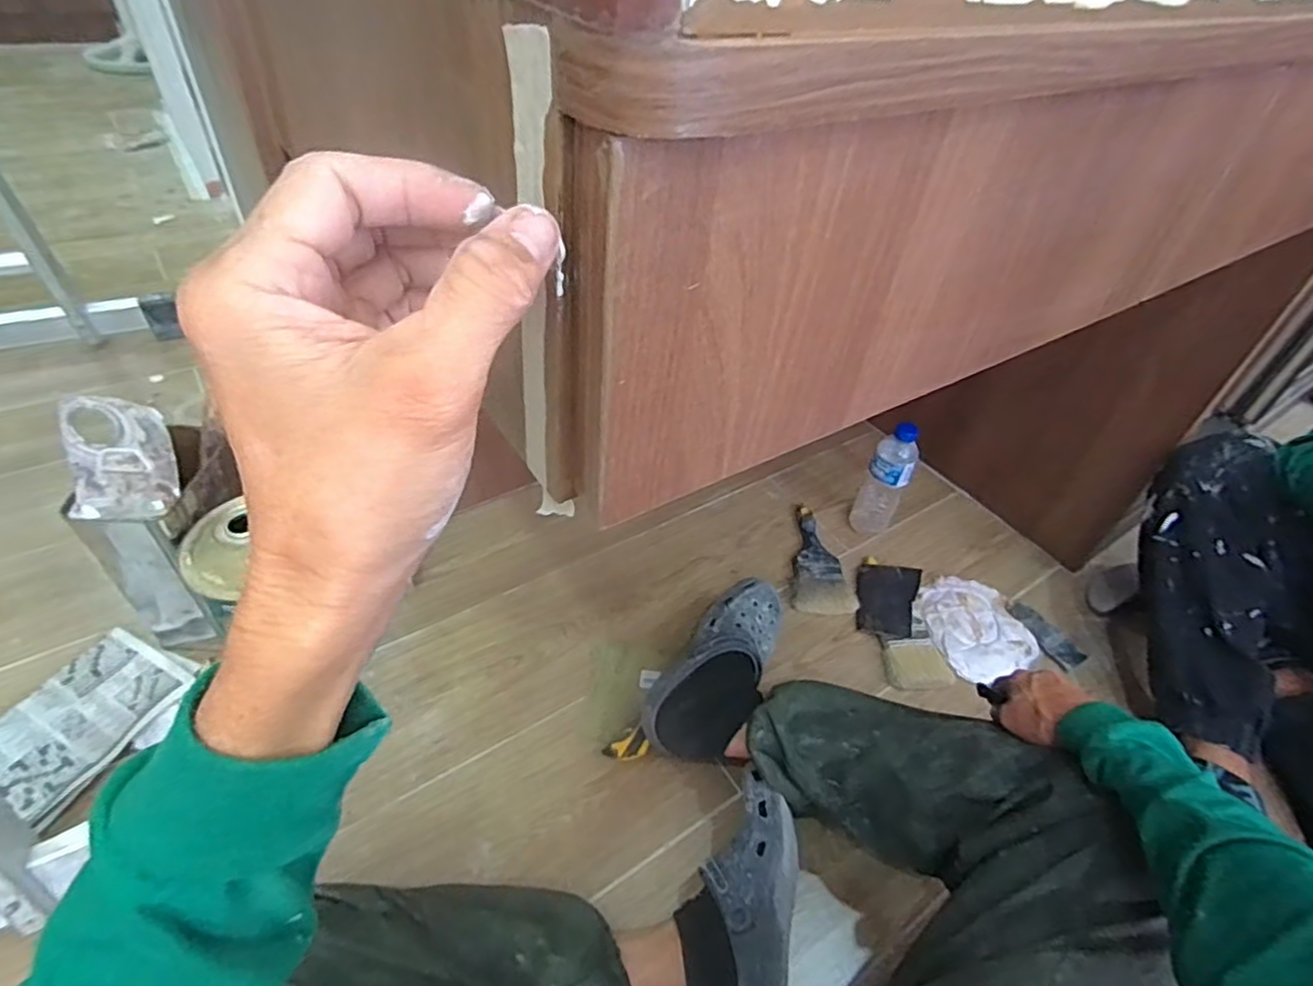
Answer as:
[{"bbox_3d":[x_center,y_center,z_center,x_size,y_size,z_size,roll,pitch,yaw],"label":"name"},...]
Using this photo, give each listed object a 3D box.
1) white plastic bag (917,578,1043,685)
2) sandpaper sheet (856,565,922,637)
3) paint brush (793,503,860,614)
[{"bbox_3d":[0.476,0.203,0.989,0.161,0.020,0.165,-15,47,-21],"label":"white plastic bag"},{"bbox_3d":[0.351,0.161,0.996,0.090,0.015,0.123,7,52,16],"label":"sandpaper sheet"},{"bbox_3d":[0.252,0.100,1.055,0.090,0.023,0.219,1,43,-6],"label":"paint brush"}]

